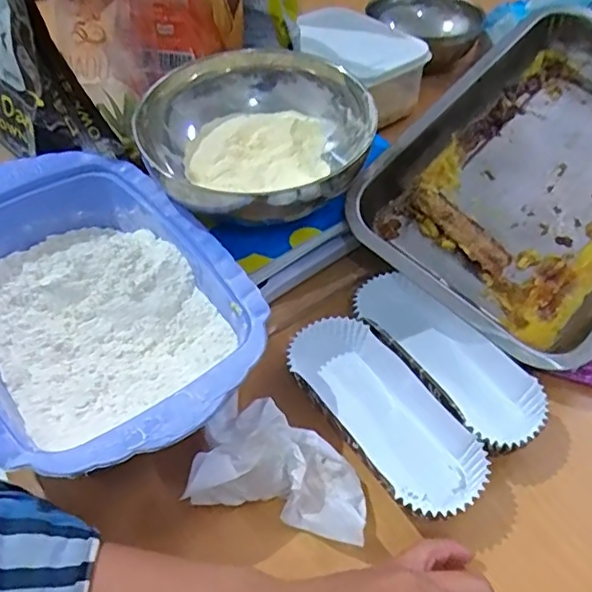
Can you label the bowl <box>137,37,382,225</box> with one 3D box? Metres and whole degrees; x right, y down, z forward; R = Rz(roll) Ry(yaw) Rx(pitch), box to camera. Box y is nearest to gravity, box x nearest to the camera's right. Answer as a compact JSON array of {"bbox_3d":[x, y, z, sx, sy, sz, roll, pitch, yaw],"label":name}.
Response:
[{"bbox_3d":[-0.028,-0.118,0.443,0.155,0.063,0.168,0,47,0],"label":"bowl"}]

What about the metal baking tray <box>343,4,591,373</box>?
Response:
[{"bbox_3d":[0.204,-0.100,0.461,0.203,0.043,0.304,41,72,17],"label":"metal baking tray"}]

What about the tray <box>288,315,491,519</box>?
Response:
[{"bbox_3d":[0.055,0.073,0.372,0.061,0.024,0.146,-27,53,-22],"label":"tray"}]

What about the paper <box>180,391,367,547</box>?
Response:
[{"bbox_3d":[-0.007,0.099,0.340,0.098,0.038,0.064,7,48,7],"label":"paper"}]

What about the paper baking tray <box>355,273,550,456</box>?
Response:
[{"bbox_3d":[0.100,0.043,0.399,0.062,0.031,0.147,-28,53,-23],"label":"paper baking tray"}]

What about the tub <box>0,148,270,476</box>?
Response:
[{"bbox_3d":[-0.140,0.009,0.395,0.176,0.064,0.270,-31,54,-25],"label":"tub"}]

